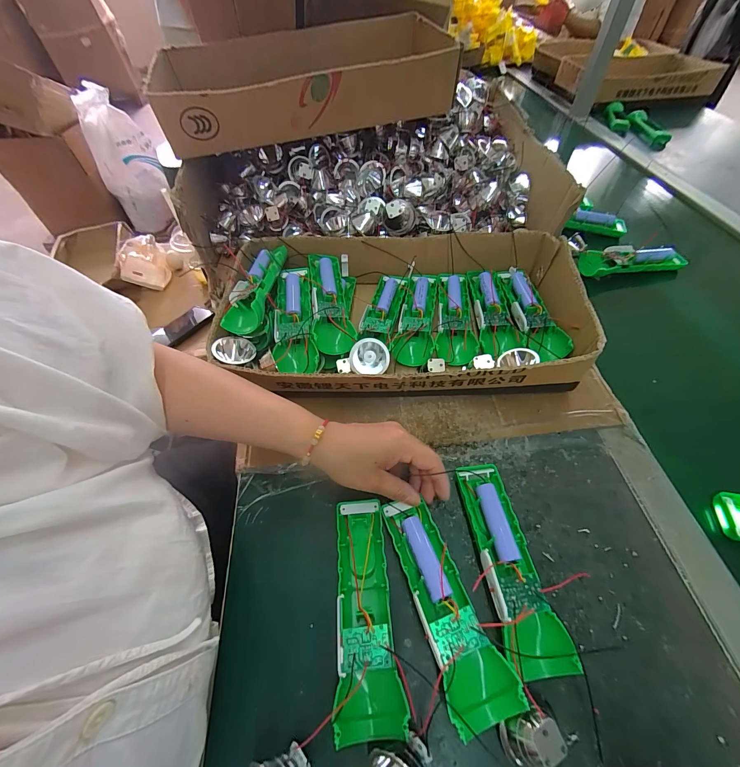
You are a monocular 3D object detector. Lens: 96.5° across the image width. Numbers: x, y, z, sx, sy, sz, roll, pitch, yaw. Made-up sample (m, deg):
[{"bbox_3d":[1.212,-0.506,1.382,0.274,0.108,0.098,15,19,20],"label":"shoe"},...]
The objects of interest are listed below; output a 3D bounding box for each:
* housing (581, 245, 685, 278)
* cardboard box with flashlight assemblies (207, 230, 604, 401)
[{"bbox_3d":[0.402,-0.191,0.510,0.148,0.023,0.047,-4,54,0],"label":"housing"},{"bbox_3d":[0.040,-0.096,0.416,0.413,0.097,0.228,-4,52,6],"label":"cardboard box with flashlight assemblies"}]

